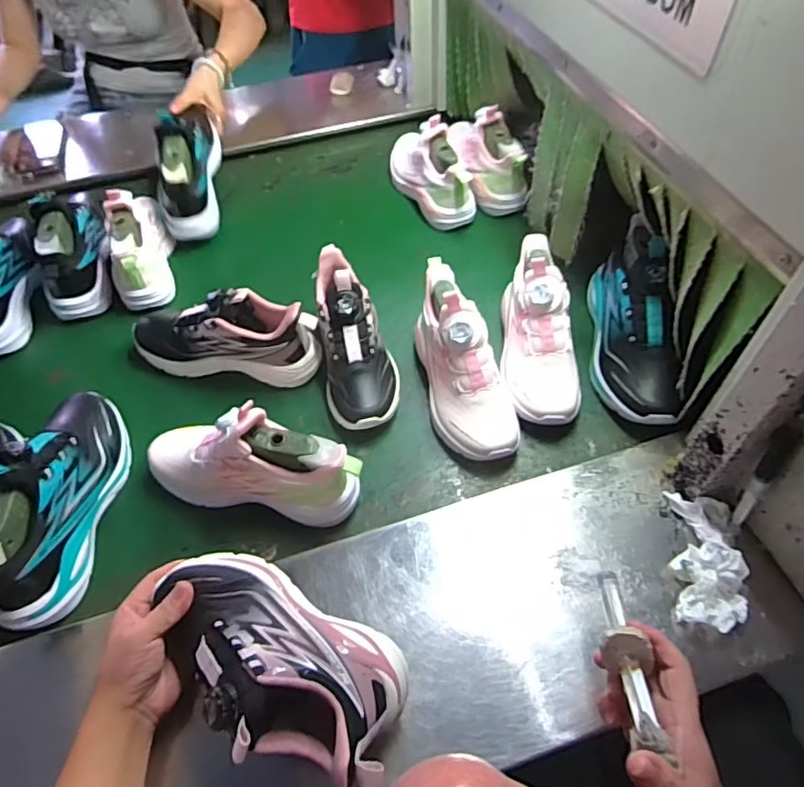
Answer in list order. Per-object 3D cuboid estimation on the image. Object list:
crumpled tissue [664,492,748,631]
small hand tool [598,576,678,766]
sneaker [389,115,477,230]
[{"bbox_3d":[0.291,0.154,0.543,0.056,0.035,0.132,7,54,5],"label":"crumpled tissue"},{"bbox_3d":[0.161,0.183,0.407,0.027,0.028,0.137,3,33,3],"label":"small hand tool"},{"bbox_3d":[0.046,-0.387,0.931,0.092,0.128,0.228,-15,55,-11],"label":"sneaker"}]

